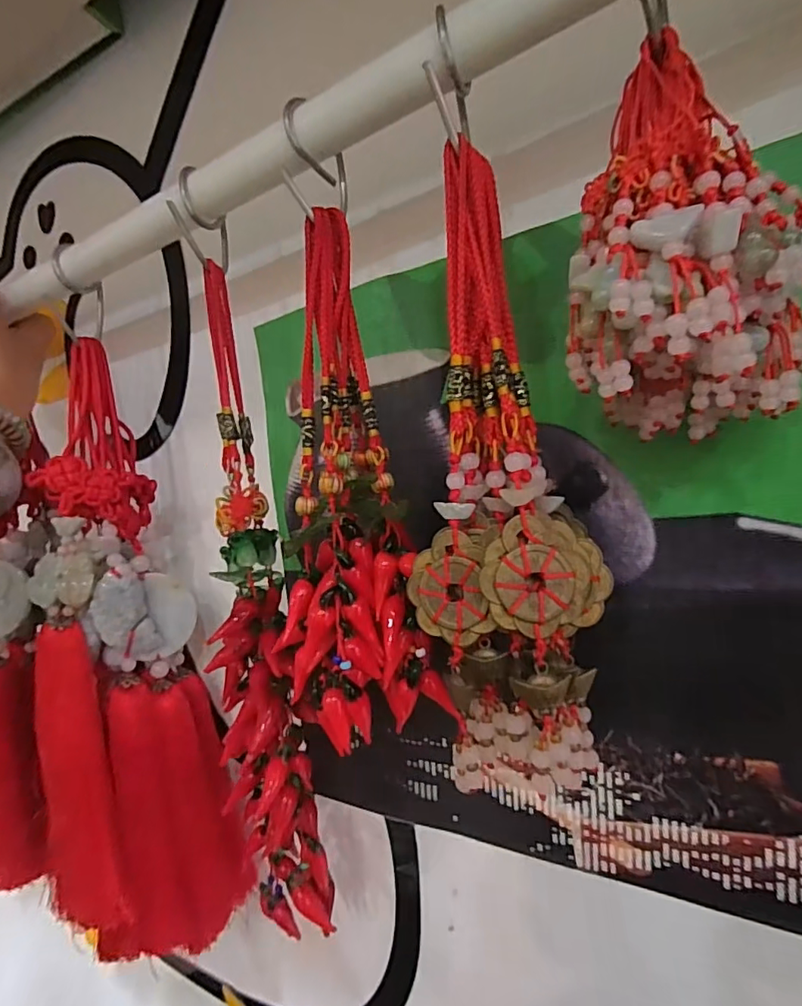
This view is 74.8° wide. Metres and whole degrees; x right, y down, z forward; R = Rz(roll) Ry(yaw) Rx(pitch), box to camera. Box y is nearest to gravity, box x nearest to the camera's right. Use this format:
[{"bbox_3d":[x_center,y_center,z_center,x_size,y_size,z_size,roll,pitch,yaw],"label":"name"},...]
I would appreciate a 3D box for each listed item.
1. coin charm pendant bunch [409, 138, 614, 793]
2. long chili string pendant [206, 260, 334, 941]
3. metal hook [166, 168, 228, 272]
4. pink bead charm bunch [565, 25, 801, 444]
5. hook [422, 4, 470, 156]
[{"bbox_3d":[0.033,-0.010,0.176,0.051,0.205,0.032,-5,3,34],"label":"coin charm pendant bunch"},{"bbox_3d":[-0.068,0.047,0.240,0.036,0.301,0.046,-7,2,-16],"label":"long chili string pendant"},{"bbox_3d":[-0.093,-0.131,0.245,0.009,0.040,0.032,-6,2,18],"label":"metal hook"},{"bbox_3d":[0.079,-0.070,0.150,0.059,0.093,0.064,-5,3,34],"label":"pink bead charm bunch"},{"bbox_3d":[0.017,-0.142,0.178,0.005,0.041,0.025,-4,3,40],"label":"hook"}]

